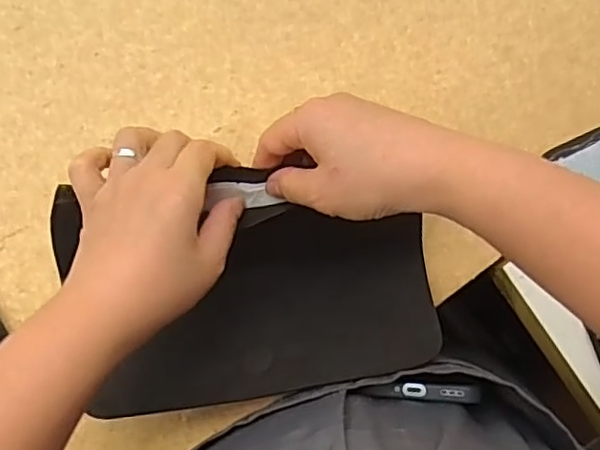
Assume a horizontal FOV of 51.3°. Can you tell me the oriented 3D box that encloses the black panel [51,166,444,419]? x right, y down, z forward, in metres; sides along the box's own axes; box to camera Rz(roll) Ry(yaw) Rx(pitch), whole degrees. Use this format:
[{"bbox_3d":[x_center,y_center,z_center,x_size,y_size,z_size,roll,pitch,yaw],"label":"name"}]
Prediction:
[{"bbox_3d":[-0.026,0.035,0.376,0.214,0.027,0.131,-10,91,-6],"label":"black panel"}]

